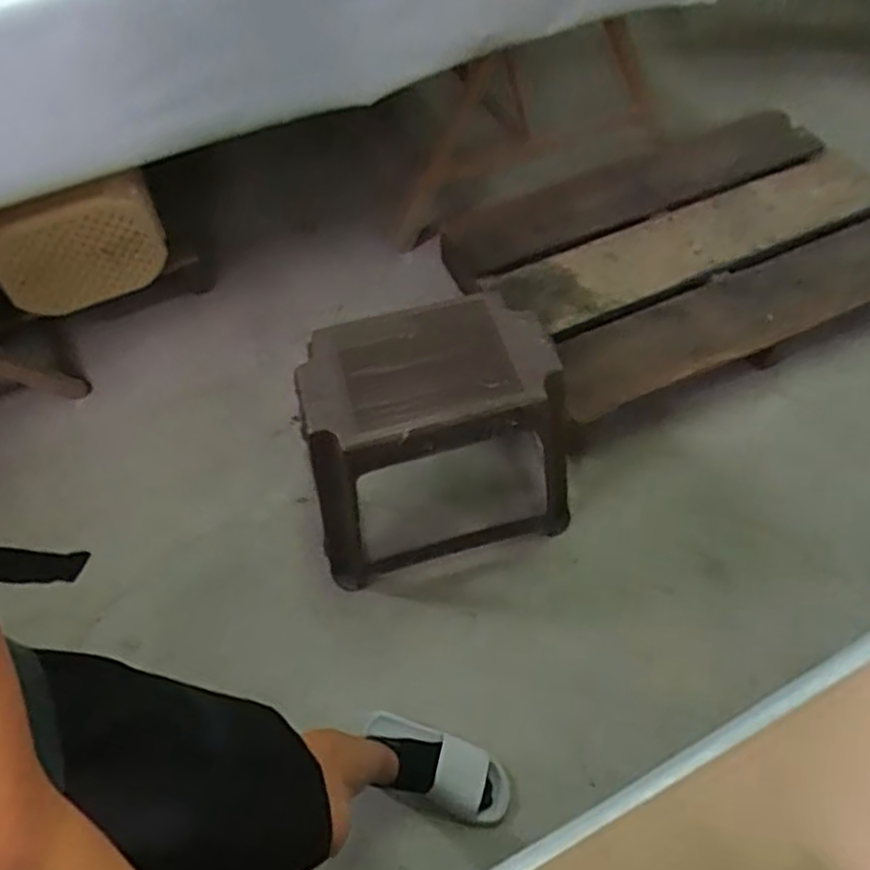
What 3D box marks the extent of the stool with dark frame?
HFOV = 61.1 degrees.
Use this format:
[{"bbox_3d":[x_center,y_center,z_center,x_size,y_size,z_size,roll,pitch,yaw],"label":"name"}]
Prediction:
[{"bbox_3d":[0.020,0.003,1.261,0.466,0.428,0.265,-12,57,-5],"label":"stool with dark frame"}]

